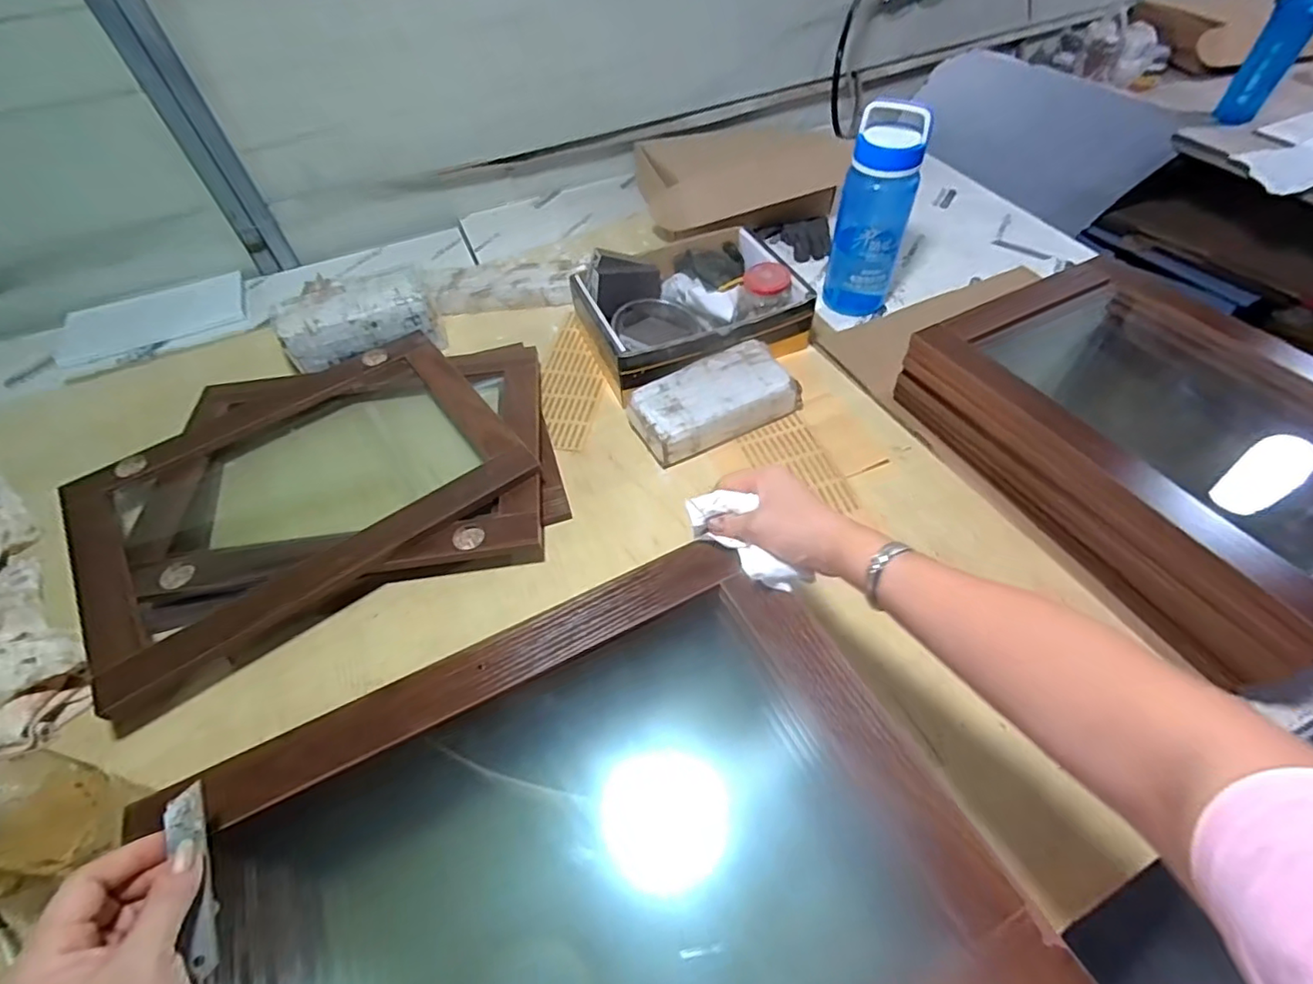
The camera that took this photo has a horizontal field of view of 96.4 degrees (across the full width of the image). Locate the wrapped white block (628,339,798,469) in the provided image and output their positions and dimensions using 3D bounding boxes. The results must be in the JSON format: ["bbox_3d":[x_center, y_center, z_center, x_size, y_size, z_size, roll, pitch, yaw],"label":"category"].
[{"bbox_3d":[0.076,-0.118,0.789,0.214,0.066,0.111,-21,54,-12],"label":"wrapped white block"}]

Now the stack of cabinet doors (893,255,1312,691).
[{"bbox_3d":[0.569,-0.085,0.709,0.338,0.144,0.536,-25,54,-14],"label":"stack of cabinet doors"}]

